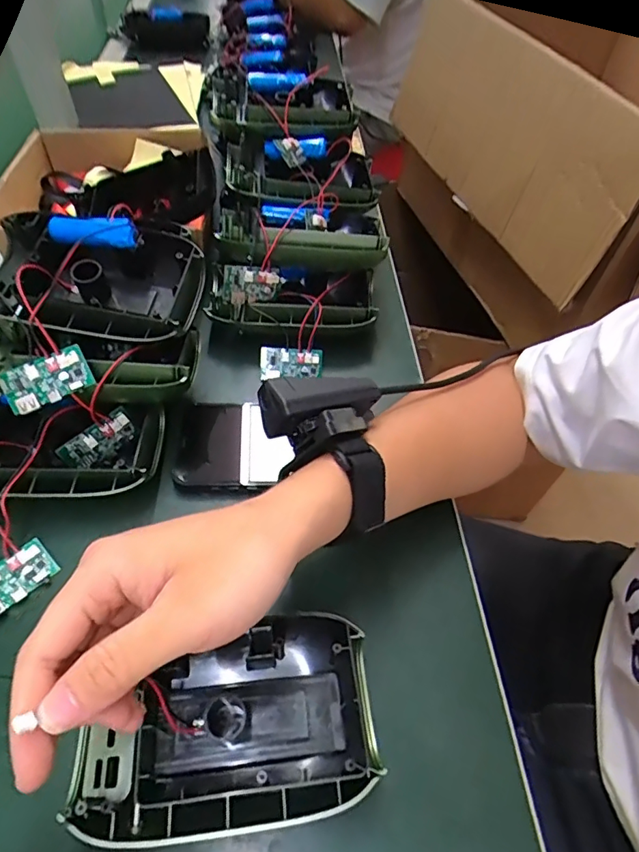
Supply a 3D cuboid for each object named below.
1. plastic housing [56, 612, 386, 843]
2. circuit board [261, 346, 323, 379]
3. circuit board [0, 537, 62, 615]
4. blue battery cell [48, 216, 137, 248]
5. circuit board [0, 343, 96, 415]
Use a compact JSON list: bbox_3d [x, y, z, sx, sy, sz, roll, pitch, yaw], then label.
[{"bbox_3d":[-0.049,0.164,0.277,0.155,0.036,0.091,-5,53,-7],"label":"plastic housing"},{"bbox_3d":[-0.025,-0.058,0.451,0.055,0.026,0.009,1,10,0],"label":"circuit board"},{"bbox_3d":[-0.205,0.103,0.331,0.030,0.010,0.055,39,60,23],"label":"circuit board"},{"bbox_3d":[-0.173,-0.150,0.383,0.067,0.017,0.015,6,53,1],"label":"blue battery cell"},{"bbox_3d":[-0.183,-0.031,0.335,0.053,0.007,0.031,-27,93,-11],"label":"circuit board"}]

